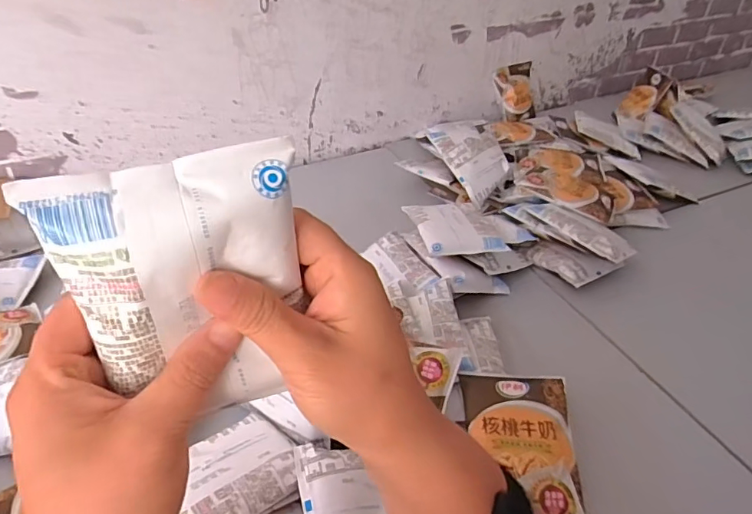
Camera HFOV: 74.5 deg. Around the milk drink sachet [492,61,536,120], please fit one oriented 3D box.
[{"bbox_3d":[0.297,-0.343,1.027,0.097,0.116,0.020,-33,18,-24],"label":"milk drink sachet"}]

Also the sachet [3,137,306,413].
[{"bbox_3d":[-0.074,0.015,0.207,0.090,0.107,0.030,-15,41,-17],"label":"sachet"}]

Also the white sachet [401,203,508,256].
[{"bbox_3d":[0.102,-0.040,0.629,0.098,0.014,0.117,-5,36,-13],"label":"white sachet"}]

